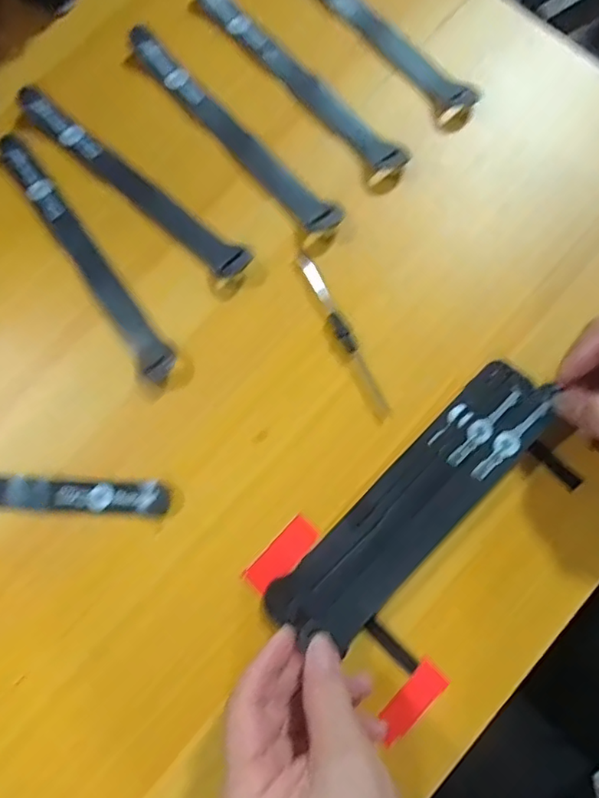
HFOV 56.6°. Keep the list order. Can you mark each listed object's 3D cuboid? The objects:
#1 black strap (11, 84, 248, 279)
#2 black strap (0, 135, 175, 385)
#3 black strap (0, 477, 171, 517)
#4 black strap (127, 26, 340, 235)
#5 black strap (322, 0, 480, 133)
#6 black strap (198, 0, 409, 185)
[{"bbox_3d":[-0.109,-0.140,0.357,0.187,0.007,0.023,39,82,8],"label":"black strap"},{"bbox_3d":[-0.137,-0.093,0.352,0.020,0.004,0.196,-34,80,-5],"label":"black strap"},{"bbox_3d":[-0.174,0.055,0.322,0.194,0.006,0.022,4,79,2],"label":"black strap"},{"bbox_3d":[-0.043,-0.175,0.361,0.023,0.012,0.190,-41,81,-6],"label":"black strap"},{"bbox_3d":[0.044,-0.255,0.374,0.024,0.010,0.195,-42,81,-6],"label":"black strap"},{"bbox_3d":[-0.001,-0.216,0.369,0.030,0.012,0.193,-40,81,-6],"label":"black strap"}]

